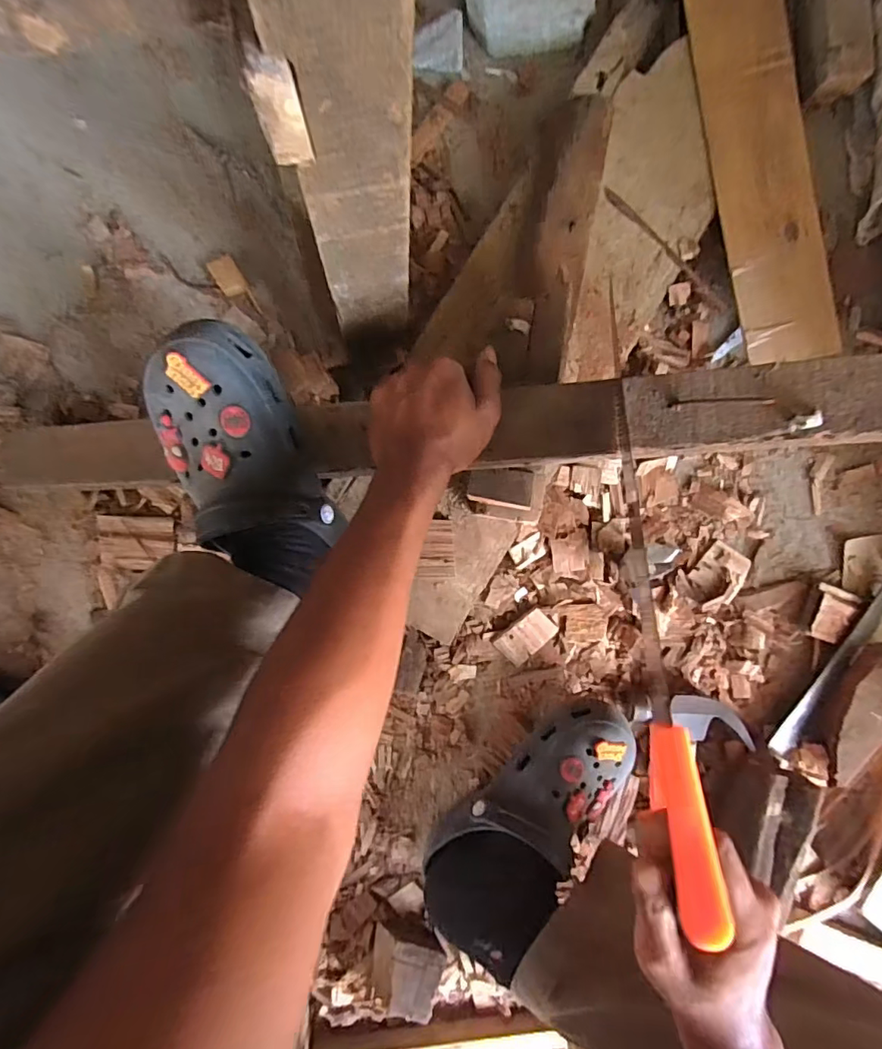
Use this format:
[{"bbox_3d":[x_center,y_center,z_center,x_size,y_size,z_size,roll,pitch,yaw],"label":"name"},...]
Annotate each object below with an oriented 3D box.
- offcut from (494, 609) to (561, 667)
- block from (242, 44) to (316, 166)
[{"bbox_3d":[0.090,0.118,0.553,0.061,0.010,0.040,-42,92,-1],"label":"offcut"},{"bbox_3d":[-0.069,-0.177,0.227,0.019,0.056,0.007,-7,91,-2],"label":"block"}]

